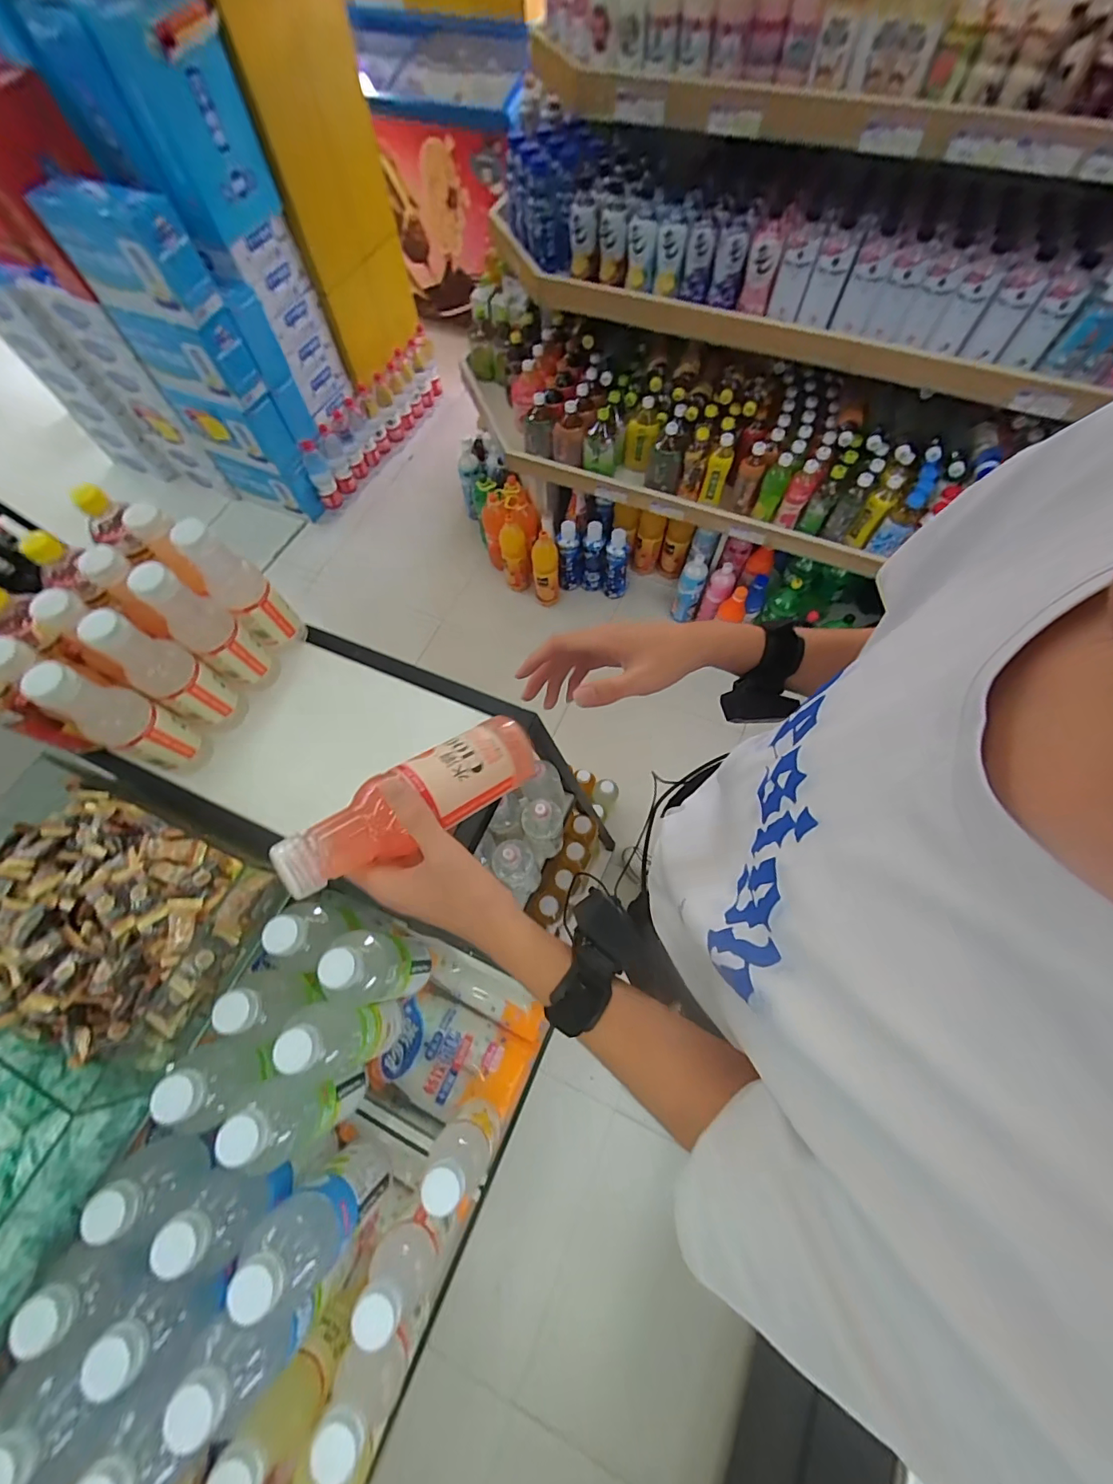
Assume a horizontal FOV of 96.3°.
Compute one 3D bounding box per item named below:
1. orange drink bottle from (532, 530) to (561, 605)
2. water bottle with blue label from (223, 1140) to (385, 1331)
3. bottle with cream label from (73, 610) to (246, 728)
[{"bbox_3d":[-0.038,-0.621,1.834,0.094,0.285,0.079,-4,66,0],"label":"orange drink bottle"},{"bbox_3d":[-0.240,0.488,0.514,0.066,0.217,0.077,-42,72,-15],"label":"water bottle with blue label"},{"bbox_3d":[-0.449,-0.077,0.588,0.055,0.200,0.071,33,71,15],"label":"bottle with cream label"}]

